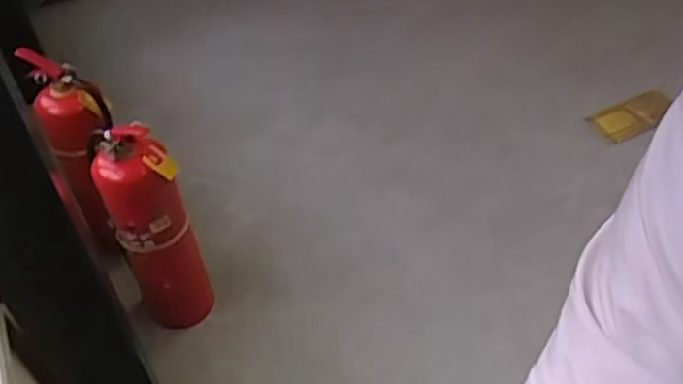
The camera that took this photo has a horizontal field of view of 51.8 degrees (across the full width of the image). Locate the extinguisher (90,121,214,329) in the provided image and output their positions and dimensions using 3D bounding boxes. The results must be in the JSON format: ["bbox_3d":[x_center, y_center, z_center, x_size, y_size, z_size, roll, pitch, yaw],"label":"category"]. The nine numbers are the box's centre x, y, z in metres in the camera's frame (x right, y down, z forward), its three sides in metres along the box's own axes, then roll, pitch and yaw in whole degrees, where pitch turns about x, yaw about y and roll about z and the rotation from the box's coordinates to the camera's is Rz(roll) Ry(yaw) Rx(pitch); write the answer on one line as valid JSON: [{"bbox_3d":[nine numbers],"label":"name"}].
[{"bbox_3d":[-0.370,0.070,1.378,0.140,0.475,0.124,-25,45,-19],"label":"extinguisher"}]

